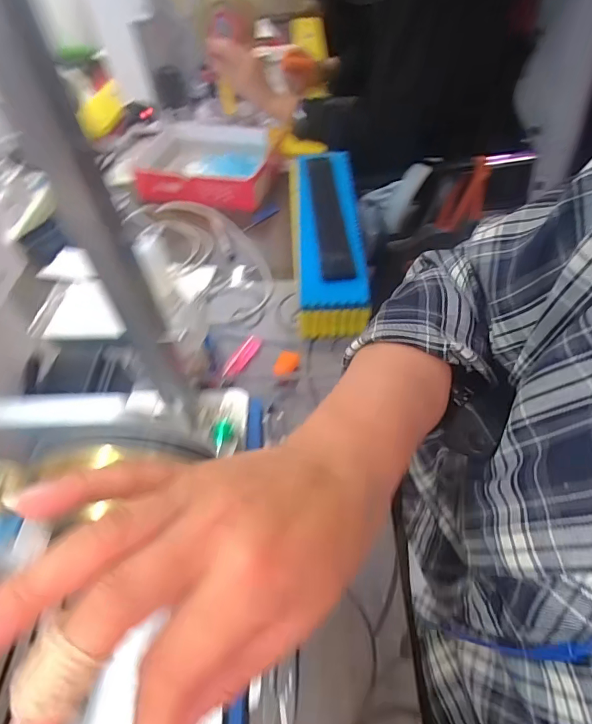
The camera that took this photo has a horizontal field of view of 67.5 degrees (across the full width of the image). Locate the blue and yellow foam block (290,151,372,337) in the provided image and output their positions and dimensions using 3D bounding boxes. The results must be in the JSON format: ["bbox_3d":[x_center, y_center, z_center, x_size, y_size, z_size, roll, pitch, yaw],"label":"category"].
[{"bbox_3d":[0.043,-0.182,0.628,0.091,0.060,0.362,-3,50,0],"label":"blue and yellow foam block"}]

